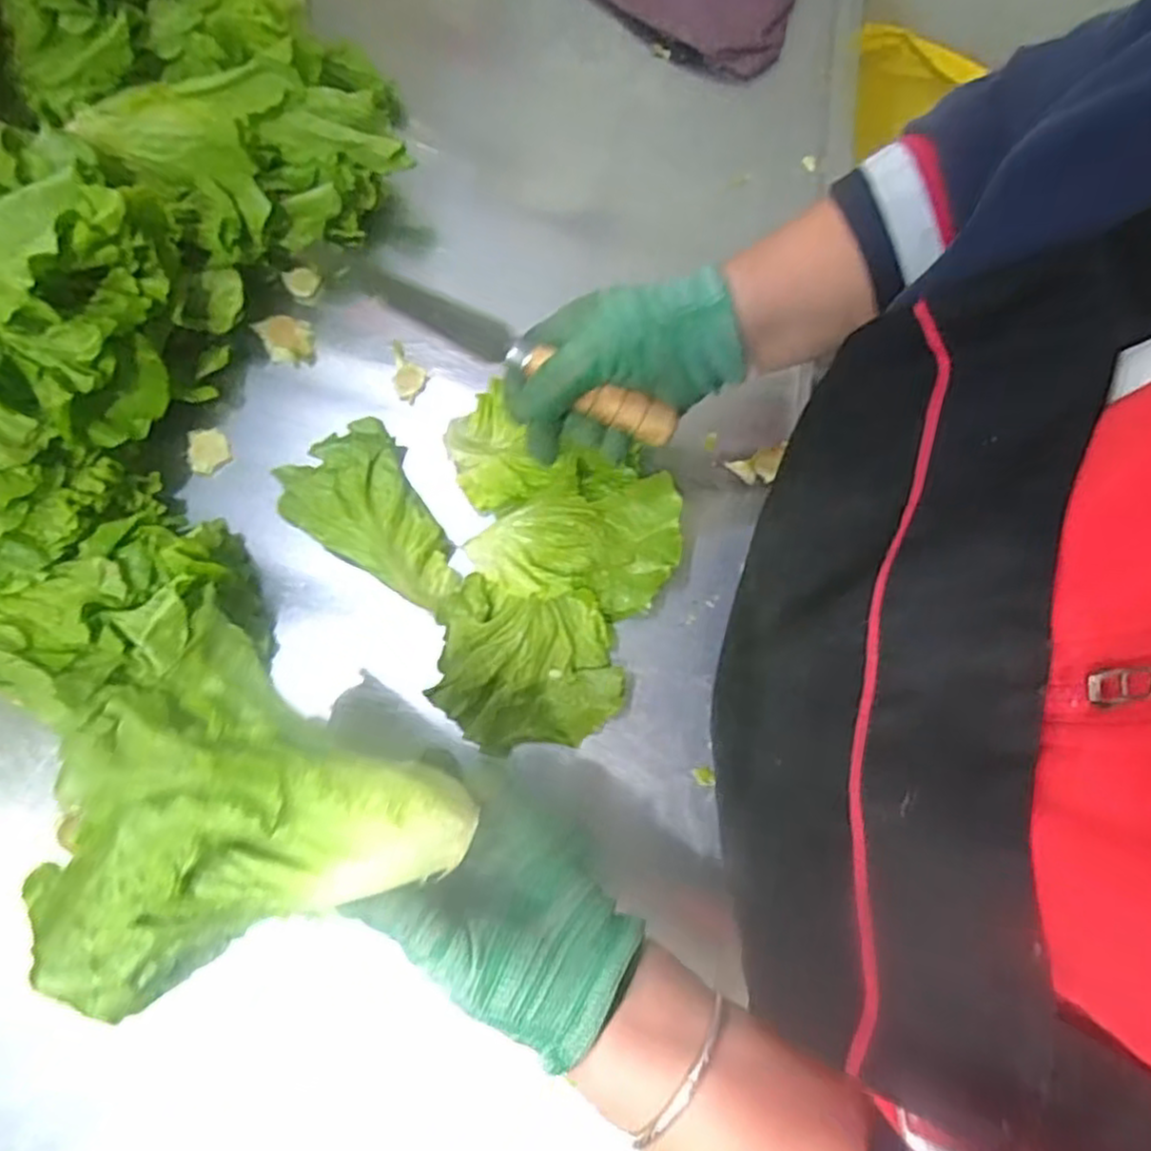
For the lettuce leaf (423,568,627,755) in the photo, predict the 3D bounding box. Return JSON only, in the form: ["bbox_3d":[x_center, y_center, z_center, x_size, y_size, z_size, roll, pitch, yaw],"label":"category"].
[{"bbox_3d":[-0.028,0.055,0.436,0.109,0.031,0.095,8,78,1],"label":"lettuce leaf"}]

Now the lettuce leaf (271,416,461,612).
[{"bbox_3d":[-0.123,-0.032,0.449,0.078,0.019,0.125,-37,81,-8],"label":"lettuce leaf"}]

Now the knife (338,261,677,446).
[{"bbox_3d":[-0.032,-0.115,0.384,0.183,0.031,0.017,25,79,-5],"label":"knife"}]

